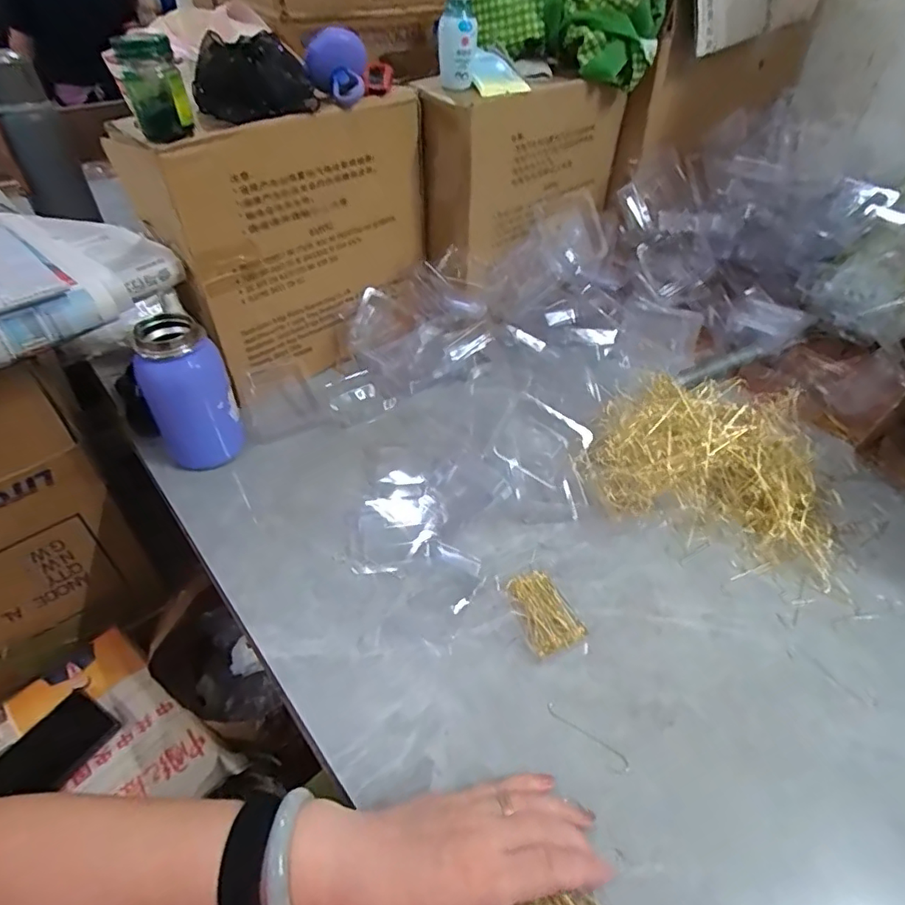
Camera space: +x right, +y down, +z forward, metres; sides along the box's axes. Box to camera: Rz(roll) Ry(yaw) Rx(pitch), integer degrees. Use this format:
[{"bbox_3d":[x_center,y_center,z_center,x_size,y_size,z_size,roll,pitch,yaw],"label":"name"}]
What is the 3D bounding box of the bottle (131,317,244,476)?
[{"bbox_3d":[-0.251,-0.051,0.530,0.072,0.143,0.063,-25,51,-24],"label":"bottle"}]

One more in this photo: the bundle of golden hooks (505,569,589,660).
[{"bbox_3d":[0.072,0.128,0.445,0.040,0.015,0.064,-18,48,-19],"label":"bundle of golden hooks"}]

